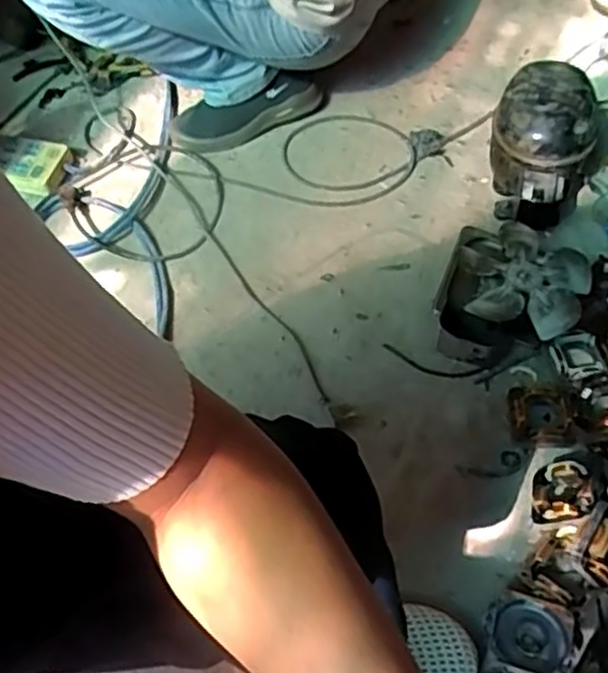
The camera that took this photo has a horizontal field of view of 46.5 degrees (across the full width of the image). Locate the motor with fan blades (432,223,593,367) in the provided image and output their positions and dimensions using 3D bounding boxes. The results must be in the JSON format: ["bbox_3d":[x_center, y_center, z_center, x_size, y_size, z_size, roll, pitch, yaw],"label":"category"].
[{"bbox_3d":[0.292,-0.065,0.999,0.190,0.086,0.230,18,61,13],"label":"motor with fan blades"}]

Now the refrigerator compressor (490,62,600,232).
[{"bbox_3d":[0.351,-0.274,1.070,0.155,0.183,0.204,20,61,14],"label":"refrigerator compressor"}]

